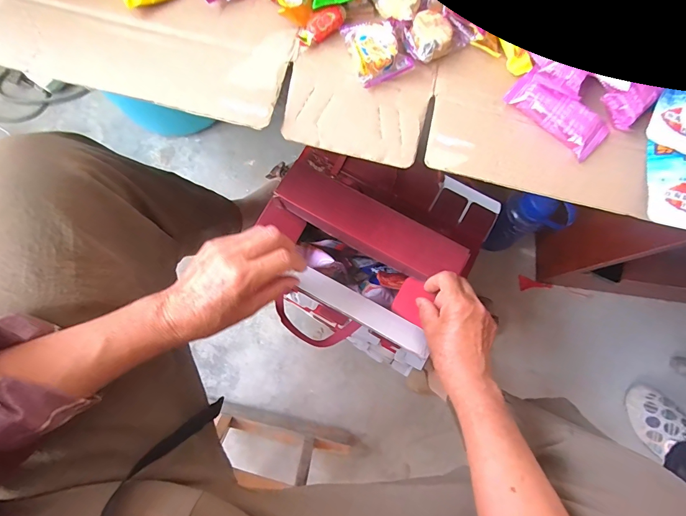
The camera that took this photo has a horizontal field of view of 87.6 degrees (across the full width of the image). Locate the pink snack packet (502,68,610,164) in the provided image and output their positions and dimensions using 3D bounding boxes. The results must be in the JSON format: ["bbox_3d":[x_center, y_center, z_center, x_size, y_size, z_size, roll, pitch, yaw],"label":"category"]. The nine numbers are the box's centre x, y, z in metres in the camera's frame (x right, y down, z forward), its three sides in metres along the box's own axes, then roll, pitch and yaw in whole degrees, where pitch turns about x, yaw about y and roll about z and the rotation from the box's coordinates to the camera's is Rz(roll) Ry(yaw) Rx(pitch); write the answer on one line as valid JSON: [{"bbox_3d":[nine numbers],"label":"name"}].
[{"bbox_3d":[0.203,-0.136,0.338,0.093,0.027,0.036,40,76,6],"label":"pink snack packet"}]

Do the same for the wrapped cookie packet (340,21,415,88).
[{"bbox_3d":[0.033,-0.196,0.337,0.051,0.018,0.054,-24,80,-1],"label":"wrapped cookie packet"}]

